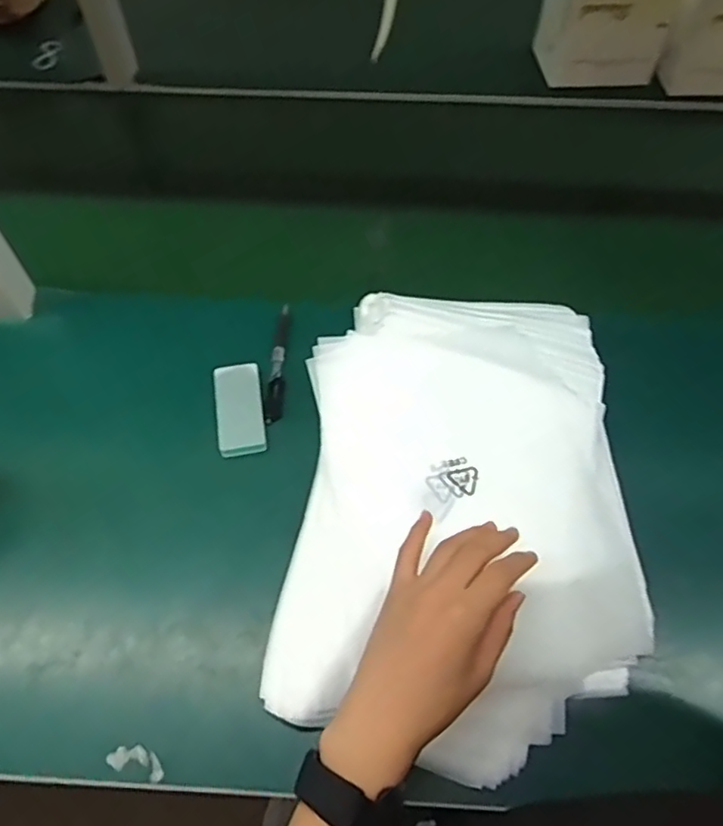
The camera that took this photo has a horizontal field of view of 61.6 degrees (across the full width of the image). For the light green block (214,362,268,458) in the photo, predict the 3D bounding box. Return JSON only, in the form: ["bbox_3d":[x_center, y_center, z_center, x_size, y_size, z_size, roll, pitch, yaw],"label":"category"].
[{"bbox_3d":[-0.115,-0.004,0.572,0.043,0.014,0.093,-9,58,-5],"label":"light green block"}]

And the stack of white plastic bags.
[{"bbox_3d":[0.075,0.062,0.499,0.274,0.057,0.394,1,58,1],"label":"stack of white plastic bags"}]

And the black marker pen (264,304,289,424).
[{"bbox_3d":[-0.083,-0.051,0.612,0.017,0.018,0.137,1,58,1],"label":"black marker pen"}]

